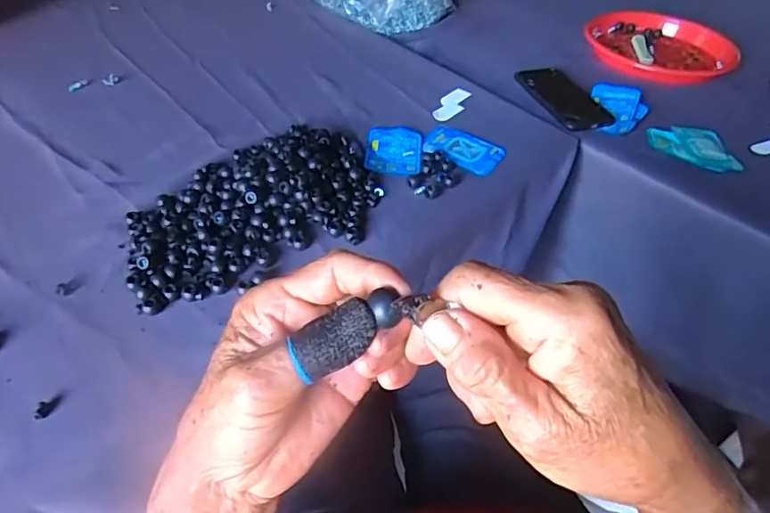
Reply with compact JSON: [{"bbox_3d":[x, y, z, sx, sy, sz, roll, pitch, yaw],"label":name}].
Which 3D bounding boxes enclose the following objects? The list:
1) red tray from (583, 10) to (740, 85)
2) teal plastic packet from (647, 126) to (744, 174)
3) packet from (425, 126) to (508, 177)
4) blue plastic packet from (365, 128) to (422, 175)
[{"bbox_3d":[0.453,-0.360,0.911,0.206,0.032,0.209,-21,50,-23],"label":"red tray"},{"bbox_3d":[0.403,-0.145,0.712,0.109,0.014,0.085,14,46,10],"label":"teal plastic packet"},{"bbox_3d":[0.096,-0.134,0.668,0.097,0.006,0.068,27,49,21],"label":"packet"},{"bbox_3d":[0.012,-0.128,0.653,0.067,0.006,0.096,4,45,-1],"label":"blue plastic packet"}]

